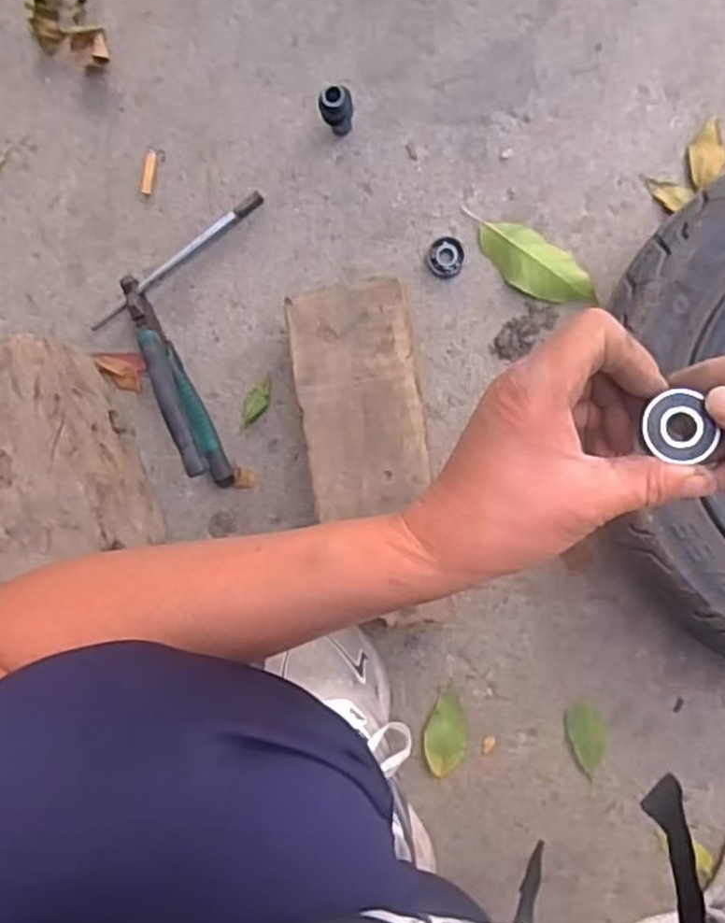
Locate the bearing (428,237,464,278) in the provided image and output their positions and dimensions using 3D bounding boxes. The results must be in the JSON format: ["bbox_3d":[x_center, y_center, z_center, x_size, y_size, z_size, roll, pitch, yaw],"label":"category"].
[{"bbox_3d":[0.069,-0.170,0.609,0.029,0.009,0.032,2,90,9],"label":"bearing"}]

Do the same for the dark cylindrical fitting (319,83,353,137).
[{"bbox_3d":[-0.019,-0.284,0.597,0.025,0.059,0.026,0,90,9],"label":"dark cylindrical fitting"}]

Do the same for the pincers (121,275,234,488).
[{"bbox_3d":[-0.161,-0.070,0.607,0.016,0.074,0.193,-27,86,8],"label":"pincers"}]

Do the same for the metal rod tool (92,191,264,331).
[{"bbox_3d":[-0.163,-0.175,0.642,0.185,0.012,0.013,-36,85,7],"label":"metal rod tool"}]

